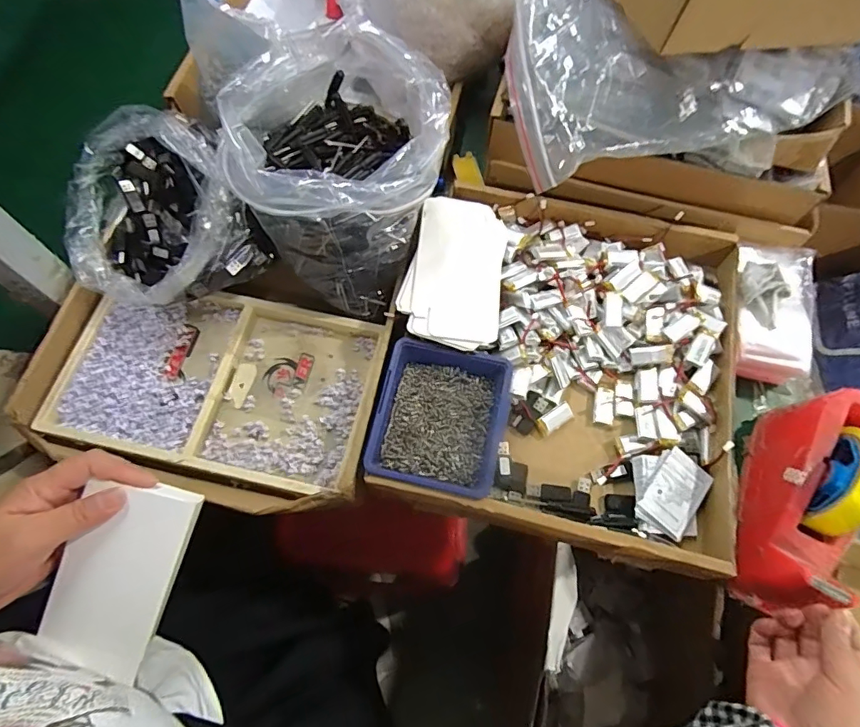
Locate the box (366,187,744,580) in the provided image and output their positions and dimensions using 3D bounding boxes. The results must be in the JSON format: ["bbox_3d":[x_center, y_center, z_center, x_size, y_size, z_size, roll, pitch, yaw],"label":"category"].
[{"bbox_3d":[0.143,-0.007,0.540,0.355,0.078,0.376,13,68,5],"label":"box"}]

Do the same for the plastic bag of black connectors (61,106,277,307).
[{"bbox_3d":[-0.305,-0.166,0.544,0.183,0.109,0.195,-28,71,-12],"label":"plastic bag of black connectors"}]

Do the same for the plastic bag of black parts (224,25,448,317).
[{"bbox_3d":[-0.093,-0.200,0.517,0.207,0.174,0.199,26,70,9],"label":"plastic bag of black parts"}]

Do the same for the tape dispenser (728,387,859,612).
[{"bbox_3d":[0.344,0.122,0.454,0.061,0.108,0.198,25,70,9],"label":"tape dispenser"}]

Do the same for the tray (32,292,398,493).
[{"bbox_3d":[-0.223,0.020,0.539,0.340,0.038,0.203,9,68,3],"label":"tray"}]

